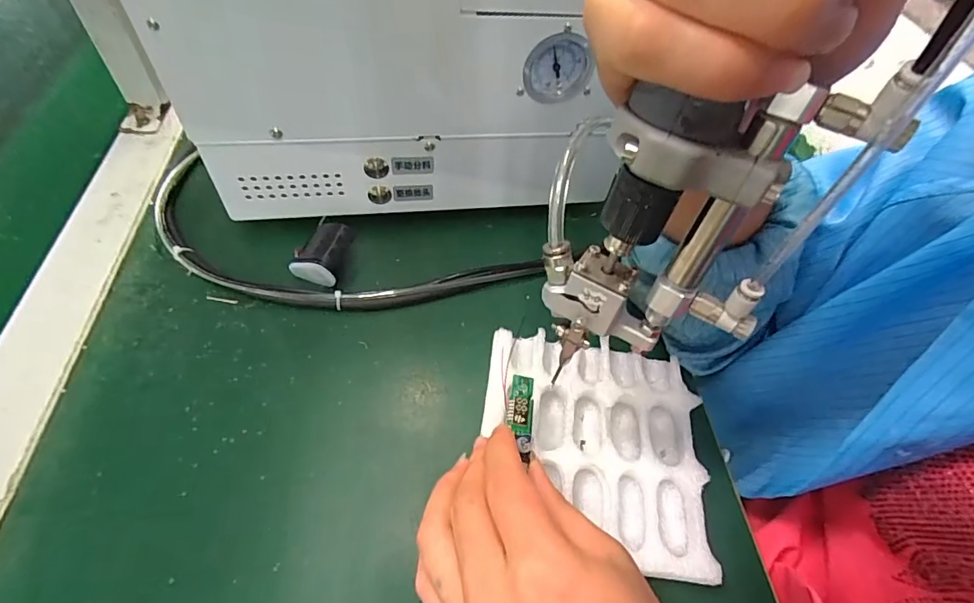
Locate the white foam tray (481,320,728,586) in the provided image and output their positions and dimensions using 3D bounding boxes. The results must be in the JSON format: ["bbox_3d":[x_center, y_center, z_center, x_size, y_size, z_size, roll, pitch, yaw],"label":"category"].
[{"bbox_3d":[0.060,0.079,0.283,0.126,0.020,0.133,11,53,3],"label":"white foam tray"}]

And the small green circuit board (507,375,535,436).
[{"bbox_3d":[0.019,0.056,0.258,0.014,0.004,0.032,7,56,-1],"label":"small green circuit board"}]

